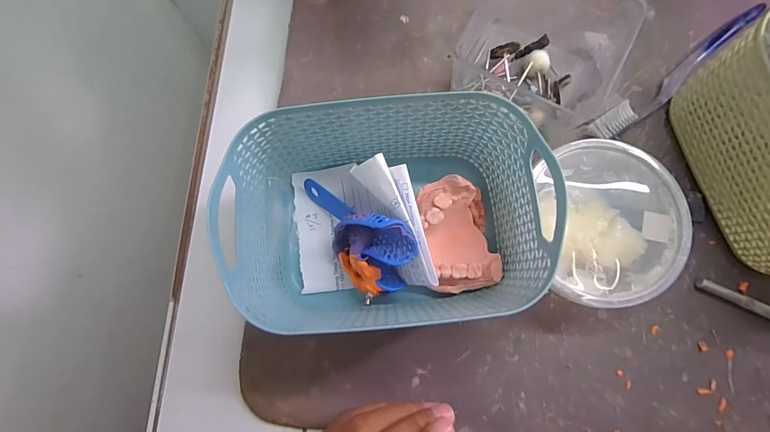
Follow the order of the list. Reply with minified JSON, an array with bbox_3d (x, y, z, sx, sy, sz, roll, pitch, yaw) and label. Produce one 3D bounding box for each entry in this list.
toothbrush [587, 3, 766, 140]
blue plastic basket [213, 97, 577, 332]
[{"bbox_3d":[0.232,-0.112,0.283,0.190,0.017,0.020,-36,81,-6],"label":"toothbrush"},{"bbox_3d":[0.002,0.002,0.226,0.172,0.085,0.123,-6,79,-1],"label":"blue plastic basket"}]

